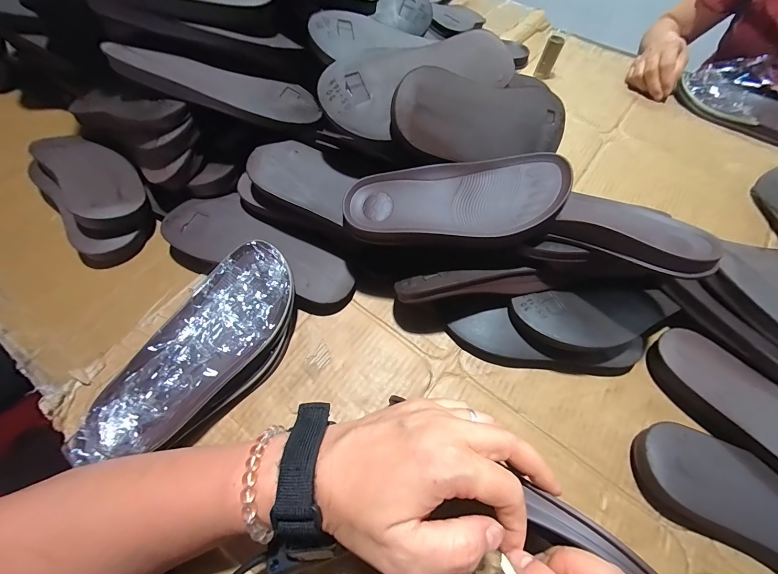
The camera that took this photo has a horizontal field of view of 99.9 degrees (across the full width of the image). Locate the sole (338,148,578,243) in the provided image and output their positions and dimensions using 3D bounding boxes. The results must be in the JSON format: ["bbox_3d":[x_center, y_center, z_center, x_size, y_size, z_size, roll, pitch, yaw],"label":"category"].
[{"bbox_3d":[0.060,-0.077,0.313,0.197,0.034,0.084,-4,75,5],"label":"sole"}]

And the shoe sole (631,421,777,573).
[{"bbox_3d":[0.302,0.188,0.260,0.207,0.028,0.075,30,63,13],"label":"shoe sole"}]

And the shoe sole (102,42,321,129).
[{"bbox_3d":[-0.173,-0.206,0.332,0.199,0.026,0.068,9,59,-14],"label":"shoe sole"}]

